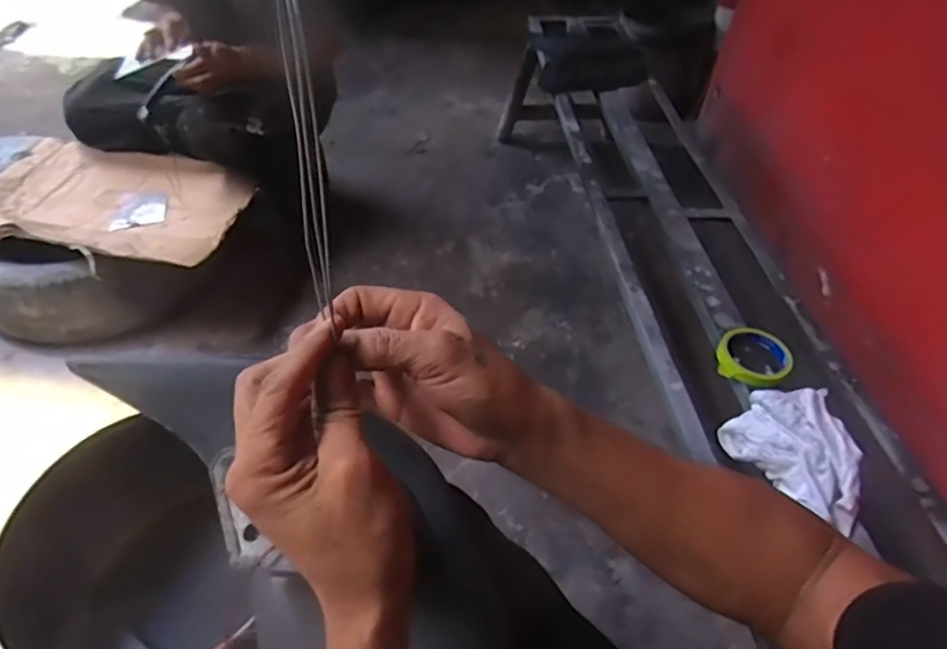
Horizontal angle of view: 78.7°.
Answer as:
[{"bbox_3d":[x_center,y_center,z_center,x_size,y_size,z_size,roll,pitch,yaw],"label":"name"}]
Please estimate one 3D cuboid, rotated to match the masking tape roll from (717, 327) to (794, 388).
[{"bbox_3d":[0.386,0.044,0.793,0.091,0.030,0.089,3,44,-3],"label":"masking tape roll"}]

